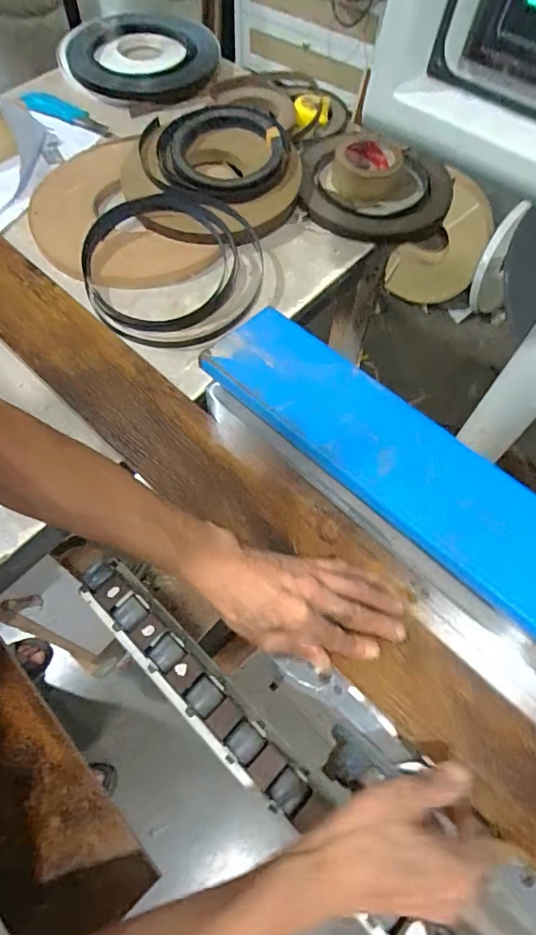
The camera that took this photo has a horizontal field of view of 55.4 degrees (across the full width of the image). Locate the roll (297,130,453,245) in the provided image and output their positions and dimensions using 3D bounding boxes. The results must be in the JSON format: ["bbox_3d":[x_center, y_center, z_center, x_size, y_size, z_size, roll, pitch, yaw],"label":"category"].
[{"bbox_3d":[0.155,-0.433,0.772,0.214,0.049,0.231,2,62,-1],"label":"roll"}]

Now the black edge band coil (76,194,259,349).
[{"bbox_3d":[-0.125,-0.257,0.670,0.240,0.064,0.224,1,62,-2],"label":"black edge band coil"}]

